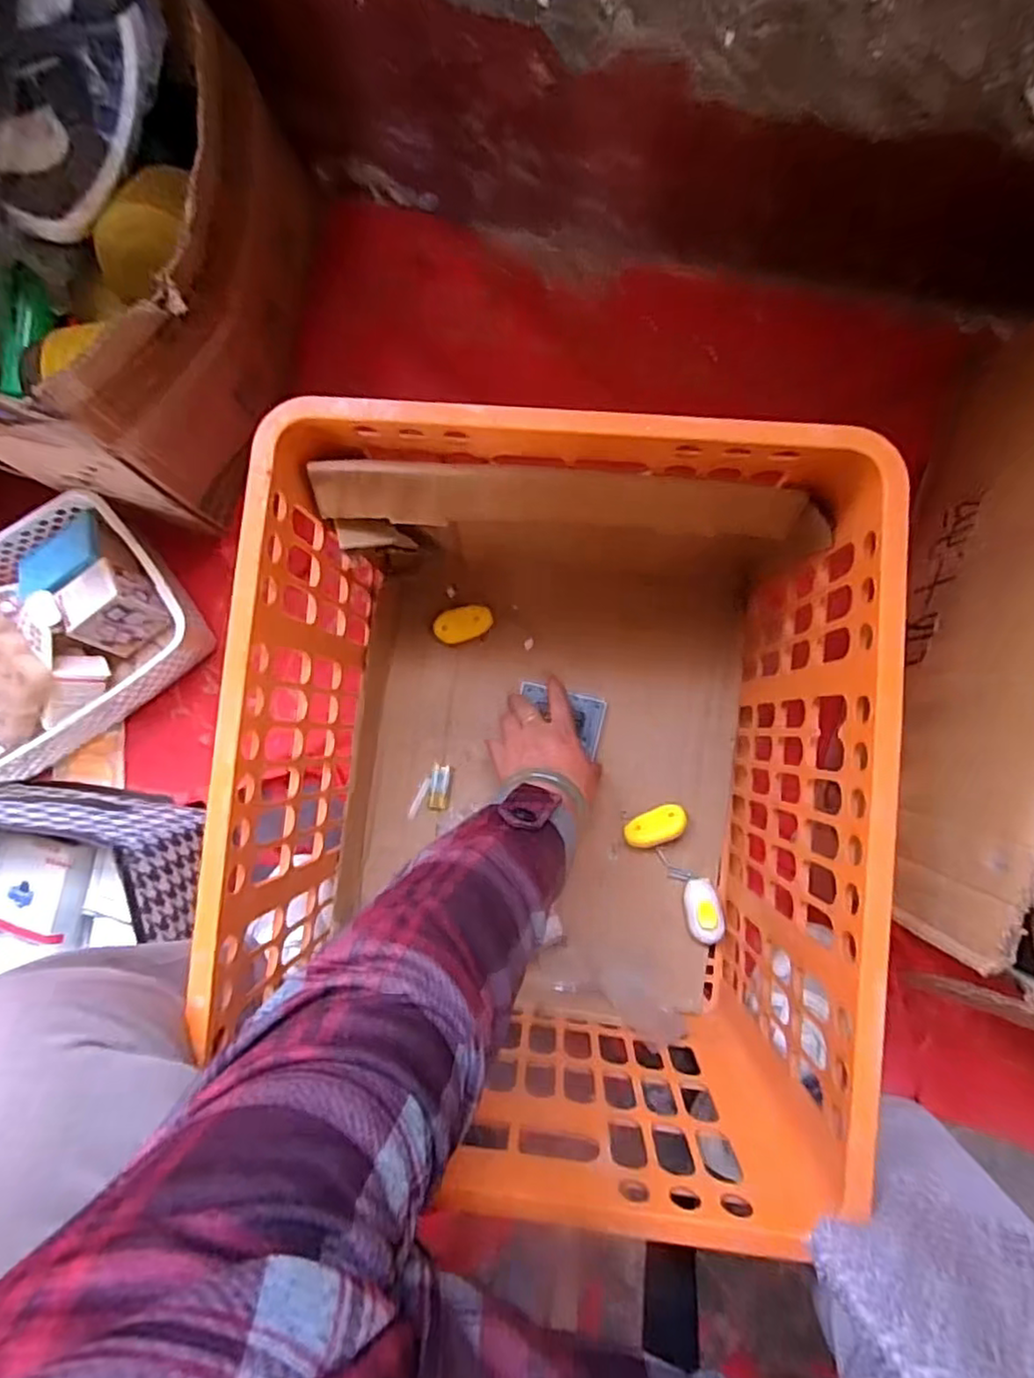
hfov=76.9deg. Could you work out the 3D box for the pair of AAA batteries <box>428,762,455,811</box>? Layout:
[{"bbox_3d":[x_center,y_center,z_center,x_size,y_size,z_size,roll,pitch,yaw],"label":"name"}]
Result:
[{"bbox_3d":[-0.076,0.100,0.658,0.021,0.009,0.047,5,87,4],"label":"pair of AAA batteries"}]

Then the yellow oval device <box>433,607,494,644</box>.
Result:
[{"bbox_3d":[-0.055,-0.065,0.652,0.062,0.013,0.034,-21,110,0],"label":"yellow oval device"}]

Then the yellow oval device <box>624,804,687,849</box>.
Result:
[{"bbox_3d":[0.133,0.132,0.629,0.060,0.023,0.032,-20,85,2],"label":"yellow oval device"}]

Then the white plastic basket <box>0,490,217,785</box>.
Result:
[{"bbox_3d":[-0.475,-0.044,0.655,0.303,0.095,0.202,-32,85,1],"label":"white plastic basket"}]

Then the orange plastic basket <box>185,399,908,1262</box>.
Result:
[{"bbox_3d":[0.024,0.070,0.516,0.388,0.285,0.458,4,86,4],"label":"orange plastic basket"}]

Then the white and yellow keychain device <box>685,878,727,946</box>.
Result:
[{"bbox_3d":[0.177,0.210,0.617,0.034,0.021,0.059,-7,86,3],"label":"white and yellow keychain device"}]

